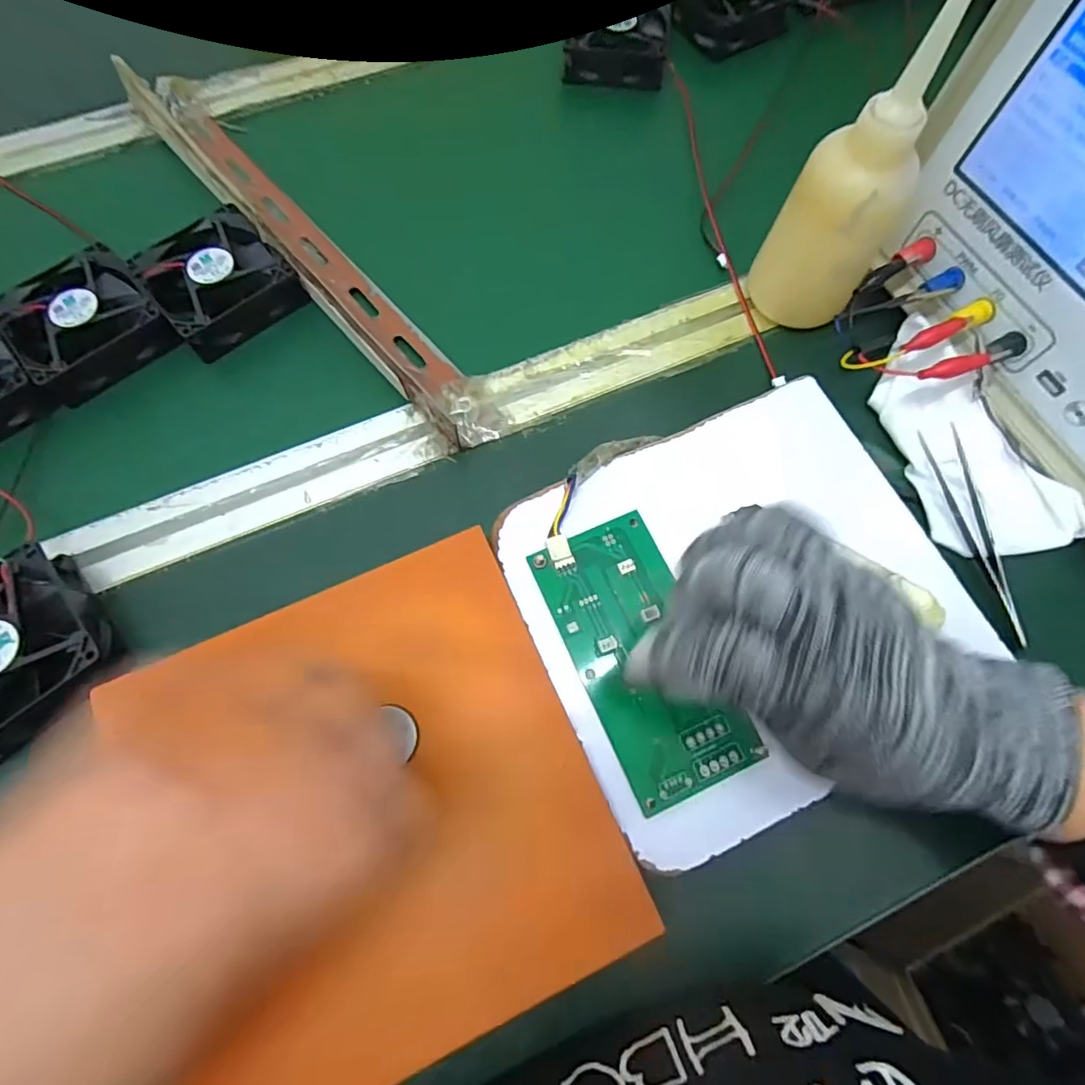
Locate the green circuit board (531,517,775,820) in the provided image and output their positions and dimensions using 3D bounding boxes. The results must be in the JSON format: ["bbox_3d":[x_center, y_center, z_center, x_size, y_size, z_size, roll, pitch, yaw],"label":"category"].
[{"bbox_3d":[0.049,0.053,0.274,0.063,0.012,0.134,-23,71,-6],"label":"green circuit board"}]

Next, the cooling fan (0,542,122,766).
[{"bbox_3d":[-0.264,0.056,0.279,0.082,0.030,0.090,-37,72,-11],"label":"cooling fan"}]

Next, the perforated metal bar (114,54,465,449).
[{"bbox_3d":[-0.174,-0.212,0.380,0.039,0.032,0.394,-40,73,-12],"label":"perforated metal bar"}]

